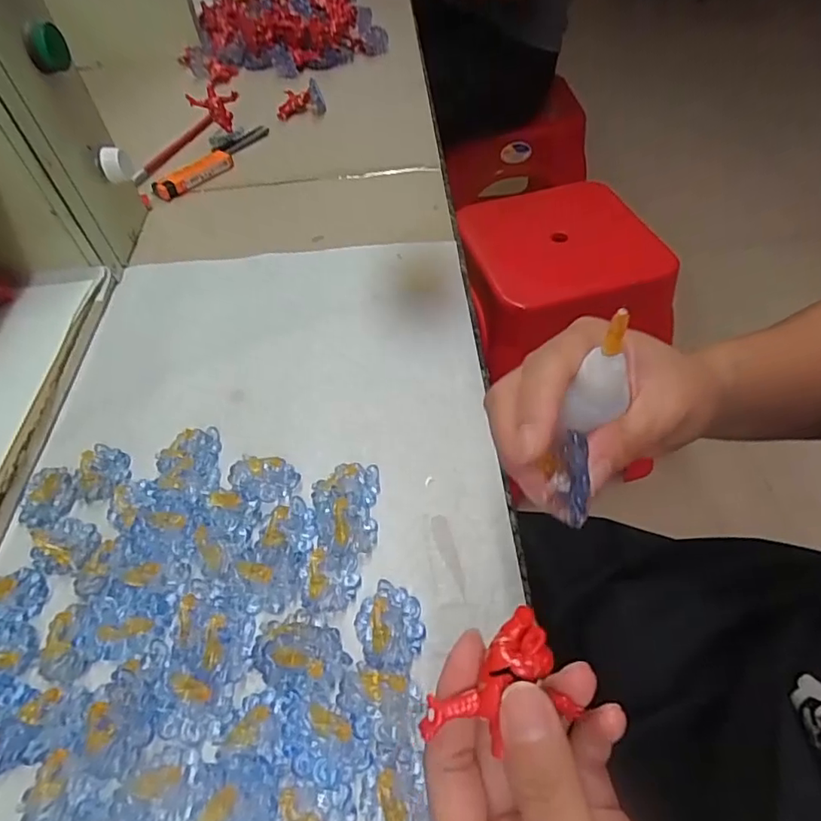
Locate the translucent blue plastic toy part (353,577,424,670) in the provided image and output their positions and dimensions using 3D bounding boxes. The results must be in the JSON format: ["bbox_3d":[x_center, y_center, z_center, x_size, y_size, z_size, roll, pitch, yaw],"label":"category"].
[{"bbox_3d":[-0.010,0.098,0.253,0.030,0.008,0.039,-11,51,-6],"label":"translucent blue plastic toy part"}]

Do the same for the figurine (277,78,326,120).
[{"bbox_3d":[-0.122,-0.341,0.608,0.055,0.036,0.029,-11,48,21],"label":"figurine"}]

